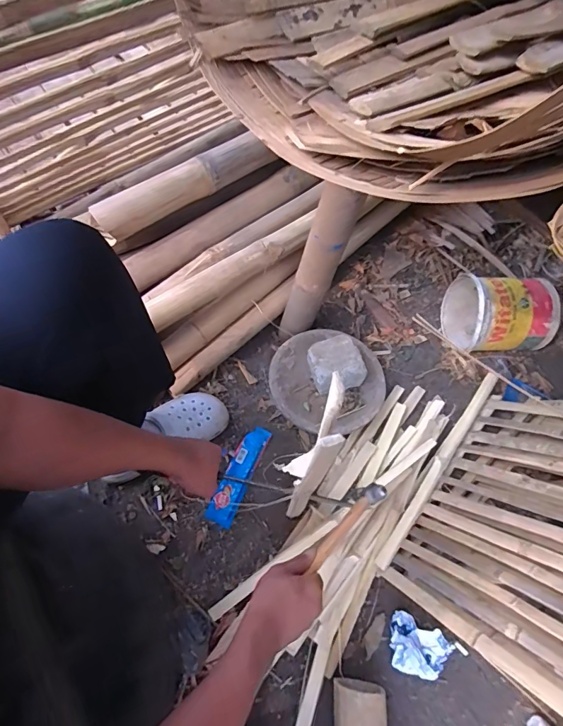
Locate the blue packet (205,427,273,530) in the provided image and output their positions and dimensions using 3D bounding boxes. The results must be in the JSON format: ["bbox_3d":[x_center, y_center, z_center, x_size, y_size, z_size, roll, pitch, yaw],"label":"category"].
[{"bbox_3d":[-0.085,0.225,0.859,0.053,0.025,0.209,21,55,10],"label":"blue packet"}]

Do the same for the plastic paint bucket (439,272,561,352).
[{"bbox_3d":[0.521,-0.119,1.004,0.220,0.193,0.184,3,62,-6],"label":"plastic paint bucket"}]

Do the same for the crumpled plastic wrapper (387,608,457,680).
[{"bbox_3d":[0.235,0.495,0.733,0.103,0.050,0.085,27,62,7],"label":"crumpled plastic wrapper"}]

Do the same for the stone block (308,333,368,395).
[{"bbox_3d":[0.112,0.006,0.926,0.107,0.085,0.106,-13,65,-17],"label":"stone block"}]

